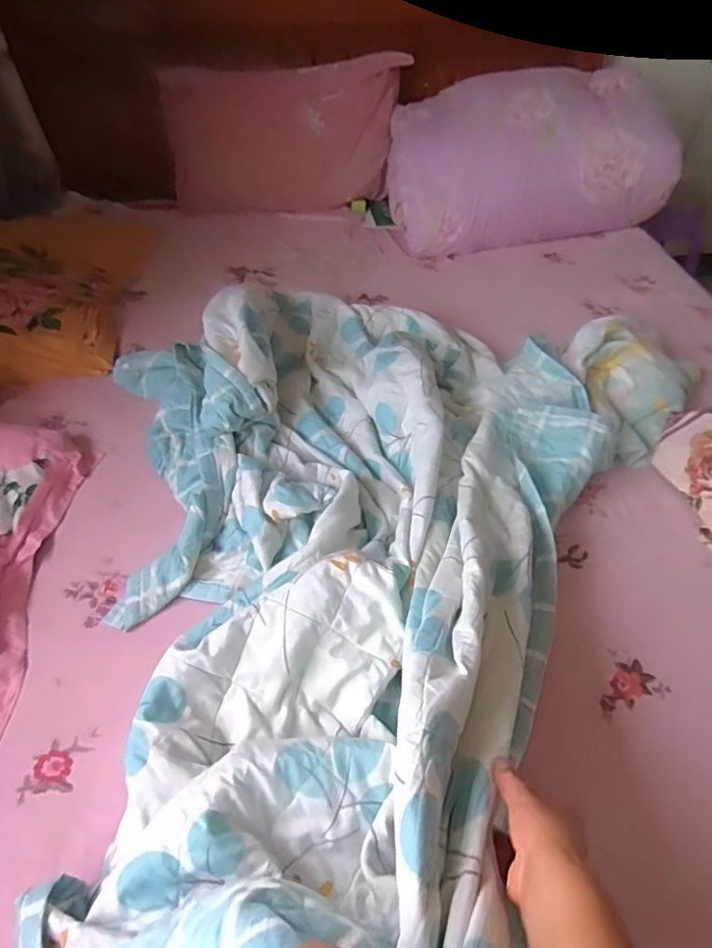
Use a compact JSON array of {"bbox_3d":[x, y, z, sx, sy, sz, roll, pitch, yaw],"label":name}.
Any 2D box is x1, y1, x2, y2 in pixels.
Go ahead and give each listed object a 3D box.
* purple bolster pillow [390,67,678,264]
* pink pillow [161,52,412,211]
[{"bbox_3d":[0.435,-0.842,1.548,0.683,0.325,0.394,-5,48,-5],"label":"purple bolster pillow"},{"bbox_3d":[-0.201,-0.963,1.664,0.662,0.333,0.114,-4,48,-4],"label":"pink pillow"}]

